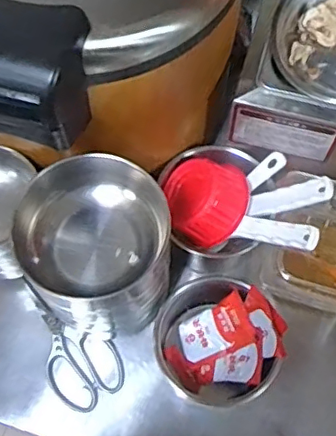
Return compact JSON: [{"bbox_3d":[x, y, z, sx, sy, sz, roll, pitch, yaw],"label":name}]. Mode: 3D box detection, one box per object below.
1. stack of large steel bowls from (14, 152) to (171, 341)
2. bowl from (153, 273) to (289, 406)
[{"bbox_3d":[-0.082,0.048,0.691,0.157,0.240,0.144,-5,67,-3],"label":"stack of large steel bowls"},{"bbox_3d":[0.065,0.160,0.735,0.152,0.127,0.142,0,66,-1],"label":"bowl"}]

